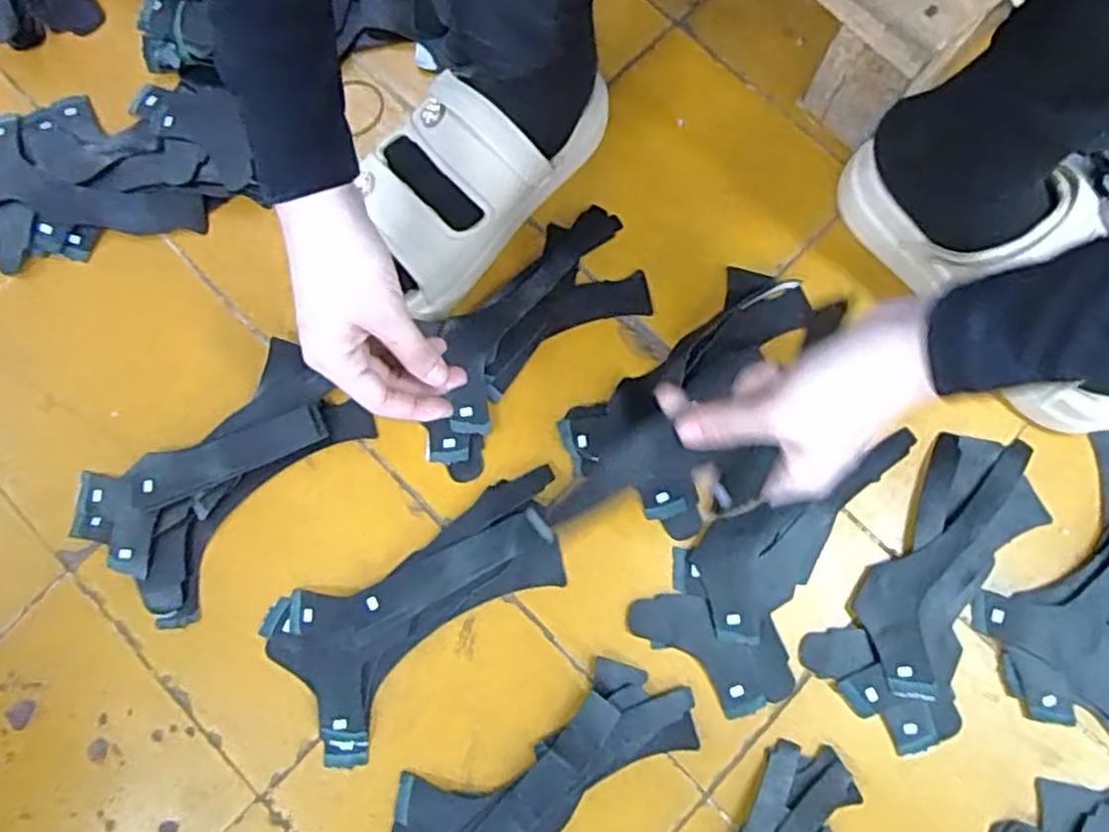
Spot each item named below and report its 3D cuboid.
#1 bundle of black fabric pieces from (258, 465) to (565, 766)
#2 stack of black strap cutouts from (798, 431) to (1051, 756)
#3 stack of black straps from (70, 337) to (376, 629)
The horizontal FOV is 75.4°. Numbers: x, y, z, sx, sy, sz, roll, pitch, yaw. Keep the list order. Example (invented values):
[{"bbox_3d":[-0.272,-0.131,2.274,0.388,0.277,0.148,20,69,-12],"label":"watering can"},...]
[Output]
[{"bbox_3d":[-0.083,0.121,0.474,0.209,0.016,0.104,-34,80,-6],"label":"bundle of black fabric pieces"},{"bbox_3d":[0.262,0.108,0.479,0.099,0.009,0.211,36,81,7],"label":"stack of black strap cutouts"},{"bbox_3d":[-0.232,0.038,0.497,0.111,0.016,0.188,42,81,8],"label":"stack of black straps"}]

